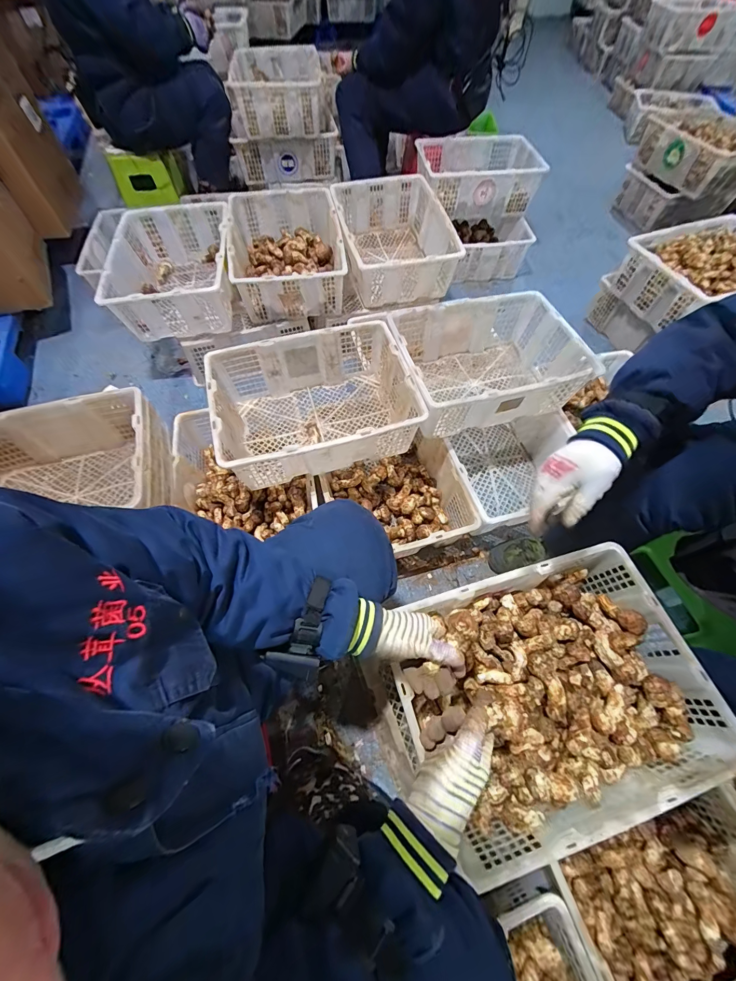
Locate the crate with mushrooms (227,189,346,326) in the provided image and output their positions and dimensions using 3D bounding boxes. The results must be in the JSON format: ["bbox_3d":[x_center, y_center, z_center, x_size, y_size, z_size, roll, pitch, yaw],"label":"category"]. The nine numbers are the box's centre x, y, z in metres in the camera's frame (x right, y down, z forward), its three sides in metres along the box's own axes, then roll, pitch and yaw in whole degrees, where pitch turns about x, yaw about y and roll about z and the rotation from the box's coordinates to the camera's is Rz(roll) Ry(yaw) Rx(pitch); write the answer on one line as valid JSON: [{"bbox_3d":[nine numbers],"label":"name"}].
[{"bbox_3d":[-0.273,-0.801,1.174,0.362,0.172,0.438,-9,63,-5],"label":"crate with mushrooms"}]

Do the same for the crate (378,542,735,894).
[{"bbox_3d":[0.291,0.338,0.604,0.480,0.168,0.347,-15,64,-8],"label":"crate"}]

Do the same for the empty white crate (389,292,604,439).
[{"bbox_3d":[0.336,-0.361,0.992,0.517,0.199,0.360,-15,64,-8],"label":"empty white crate"}]

